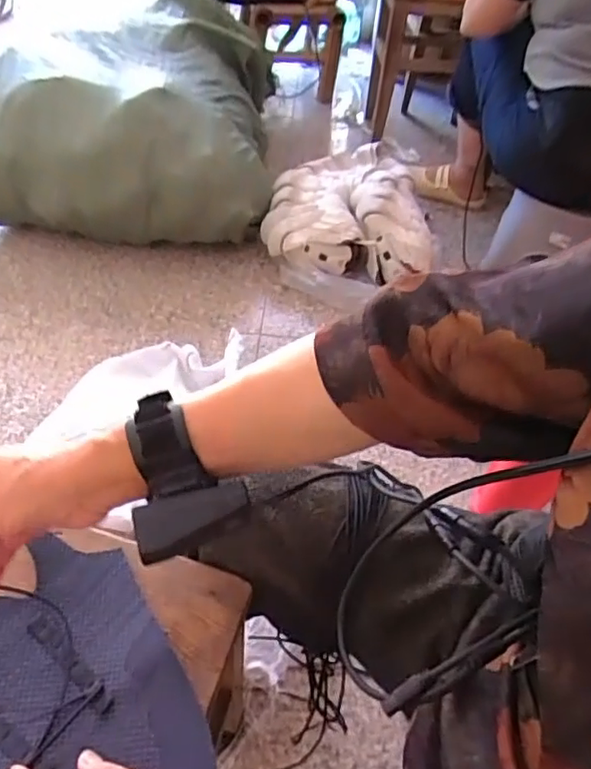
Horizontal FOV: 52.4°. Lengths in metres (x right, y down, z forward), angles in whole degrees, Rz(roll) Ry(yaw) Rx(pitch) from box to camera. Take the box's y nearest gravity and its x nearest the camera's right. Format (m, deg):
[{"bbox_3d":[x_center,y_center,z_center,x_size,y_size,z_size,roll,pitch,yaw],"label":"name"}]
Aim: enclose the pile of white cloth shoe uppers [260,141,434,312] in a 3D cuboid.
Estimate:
[{"bbox_3d":[0.119,-0.382,1.420,0.383,0.172,0.438,0,49,-4],"label":"pile of white cloth shoe uppers"}]

